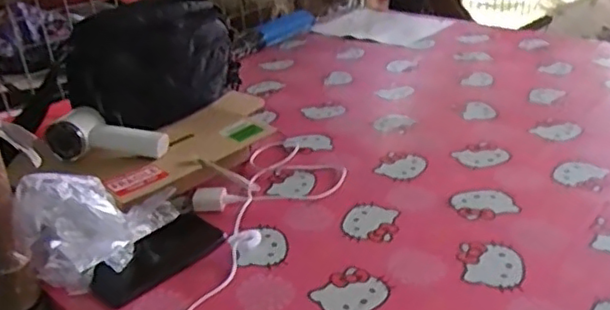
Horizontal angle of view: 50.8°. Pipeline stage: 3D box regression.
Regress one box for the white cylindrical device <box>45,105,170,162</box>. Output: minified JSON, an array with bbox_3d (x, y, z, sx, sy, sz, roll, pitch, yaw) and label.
[{"bbox_3d":[-0.277,-0.018,0.903,0.159,0.063,0.074,8,23,-20],"label":"white cylindrical device"}]

